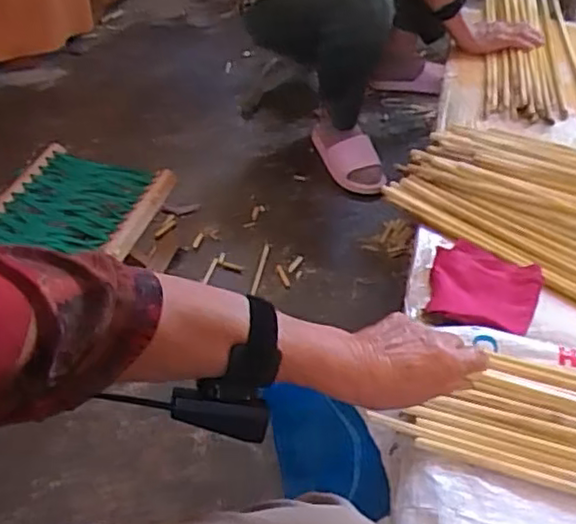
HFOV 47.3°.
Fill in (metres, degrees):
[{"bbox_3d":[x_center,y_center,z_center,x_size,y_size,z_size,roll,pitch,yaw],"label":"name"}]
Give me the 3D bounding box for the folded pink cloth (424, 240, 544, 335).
[{"bbox_3d":[0.238,0.027,0.802,0.128,0.022,0.134,23,47,18],"label":"folded pink cloth"}]

